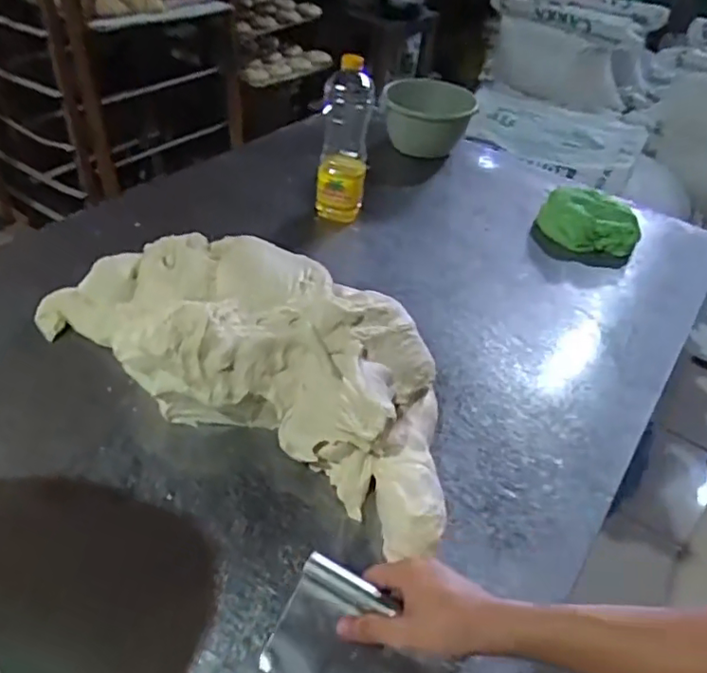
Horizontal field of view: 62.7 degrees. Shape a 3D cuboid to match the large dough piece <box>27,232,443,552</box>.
[{"bbox_3d":[-0.112,0.010,0.692,0.547,0.127,0.229,27,46,20],"label":"large dough piece"}]

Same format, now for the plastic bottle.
[{"bbox_3d":[-0.016,-0.321,0.975,0.081,0.260,0.099,7,42,0],"label":"plastic bottle"}]

